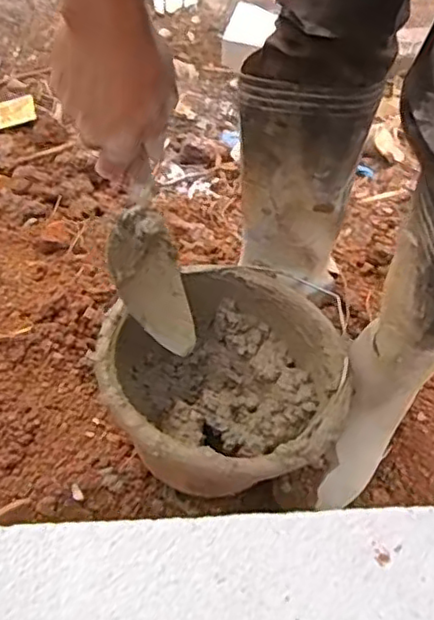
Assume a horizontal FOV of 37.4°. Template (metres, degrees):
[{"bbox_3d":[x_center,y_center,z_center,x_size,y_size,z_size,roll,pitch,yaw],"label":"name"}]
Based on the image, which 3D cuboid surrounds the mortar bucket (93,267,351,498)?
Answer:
[{"bbox_3d":[0.010,0.080,0.696,0.241,0.166,0.235,0,57,0],"label":"mortar bucket"}]

